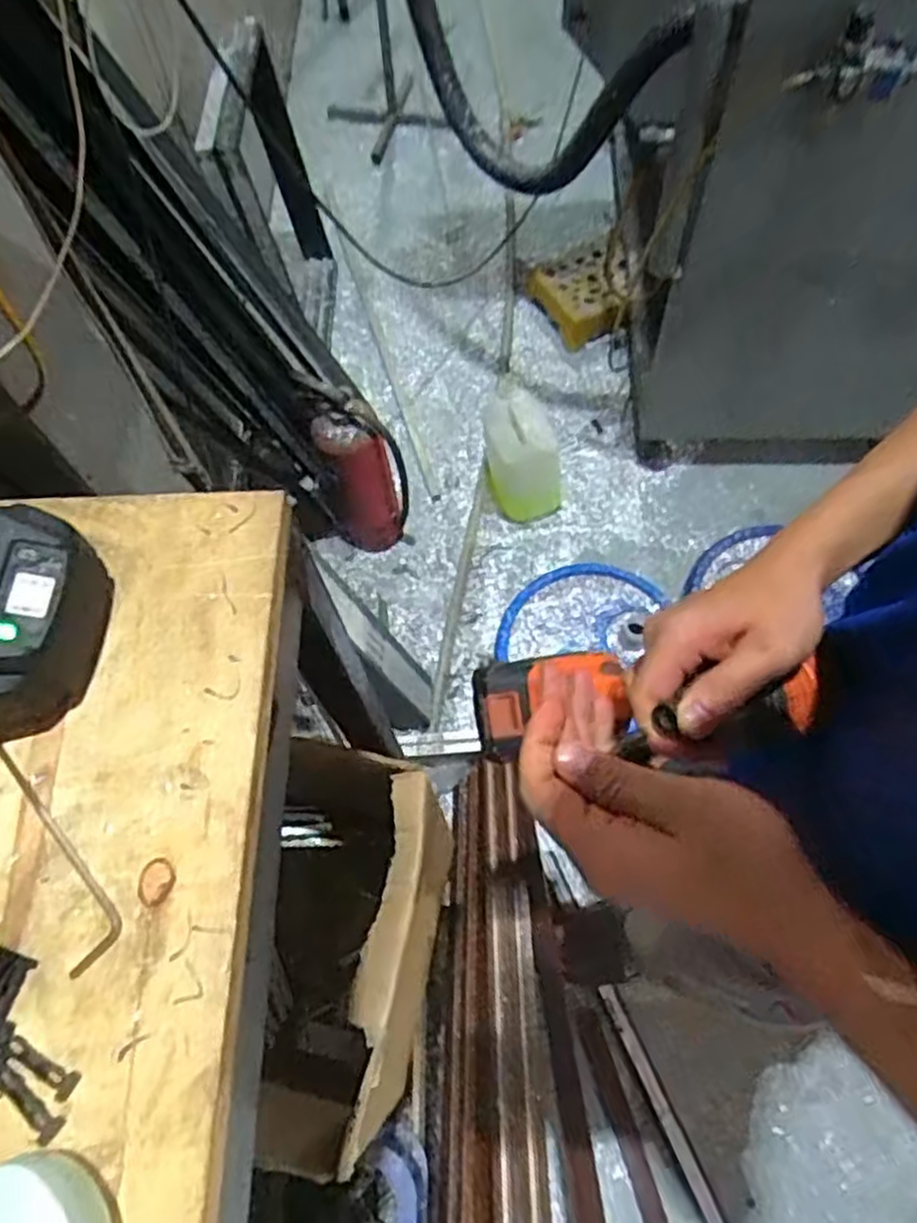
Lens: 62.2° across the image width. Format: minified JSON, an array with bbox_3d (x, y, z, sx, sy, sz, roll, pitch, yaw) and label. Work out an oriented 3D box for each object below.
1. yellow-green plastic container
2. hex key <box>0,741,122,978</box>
[{"bbox_3d":[0.139,-0.338,1.599,0.162,0.332,0.162,-4,65,1],"label":"yellow-green plastic container"},{"bbox_3d":[-0.147,0.083,0.279,0.020,0.004,0.094,-29,67,-10],"label":"hex key"}]

